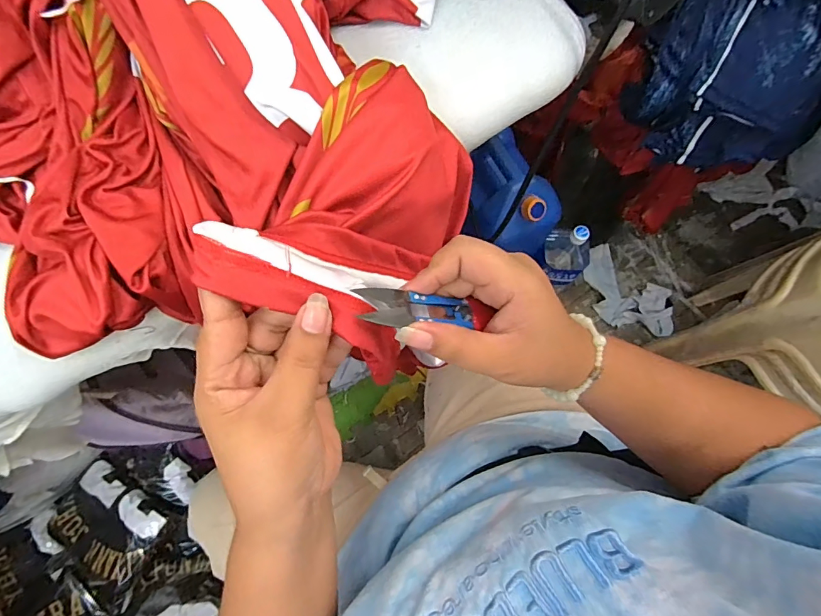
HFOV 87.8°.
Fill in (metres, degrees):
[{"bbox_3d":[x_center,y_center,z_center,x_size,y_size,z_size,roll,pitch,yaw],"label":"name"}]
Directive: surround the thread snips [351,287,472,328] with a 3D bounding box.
[{"bbox_3d":[0.003,0.000,0.239,0.071,0.009,0.022,2,70,-33],"label":"thread snips"}]

